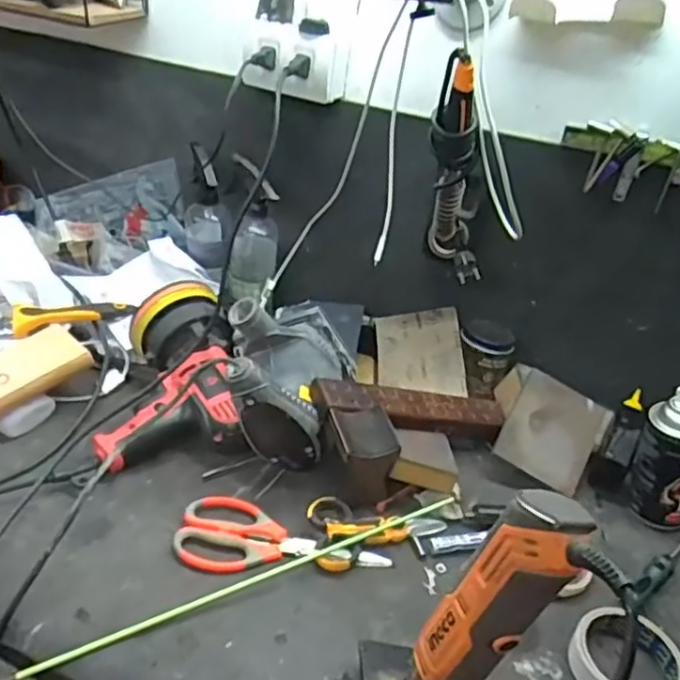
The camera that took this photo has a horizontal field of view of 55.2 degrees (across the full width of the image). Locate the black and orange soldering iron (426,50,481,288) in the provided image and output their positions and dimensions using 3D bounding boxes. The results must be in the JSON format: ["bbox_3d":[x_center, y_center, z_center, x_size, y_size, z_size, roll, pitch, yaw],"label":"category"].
[{"bbox_3d":[0.127,-0.180,0.696,0.074,0.310,0.081,18,68,18],"label":"black and orange soldering iron"}]

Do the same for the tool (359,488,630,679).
[{"bbox_3d":[0.081,0.196,0.438,0.107,0.241,0.094,8,32,1],"label":"tool"}]

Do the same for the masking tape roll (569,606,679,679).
[{"bbox_3d":[0.241,0.267,0.545,0.093,0.030,0.090,-2,33,-15],"label":"masking tape roll"}]

